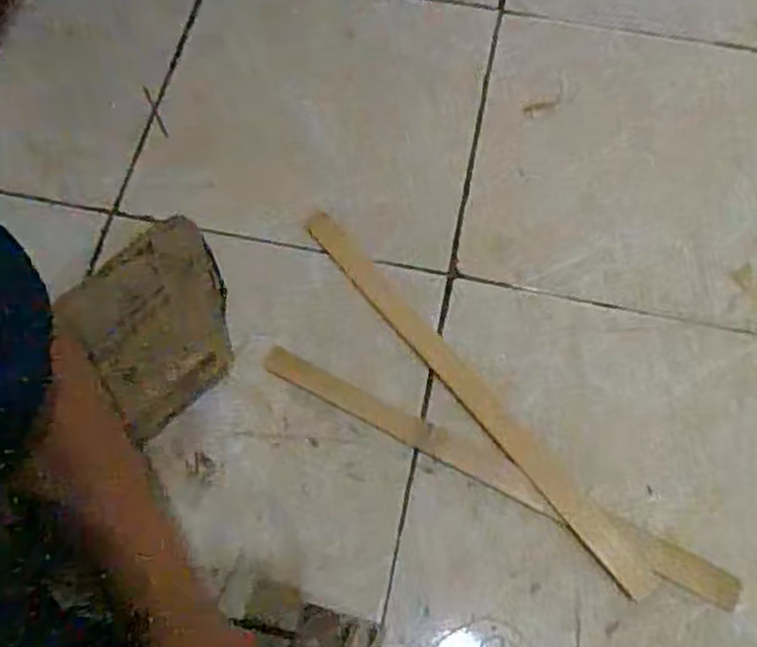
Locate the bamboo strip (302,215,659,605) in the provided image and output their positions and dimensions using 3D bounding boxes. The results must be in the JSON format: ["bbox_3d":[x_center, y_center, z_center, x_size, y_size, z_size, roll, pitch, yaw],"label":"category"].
[{"bbox_3d":[0.068,0.049,0.598,0.029,0.005,0.387,-37,71,-14],"label":"bamboo strip"}]

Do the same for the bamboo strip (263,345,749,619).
[{"bbox_3d":[0.083,0.109,0.570,0.377,0.006,0.024,26,69,11],"label":"bamboo strip"}]

